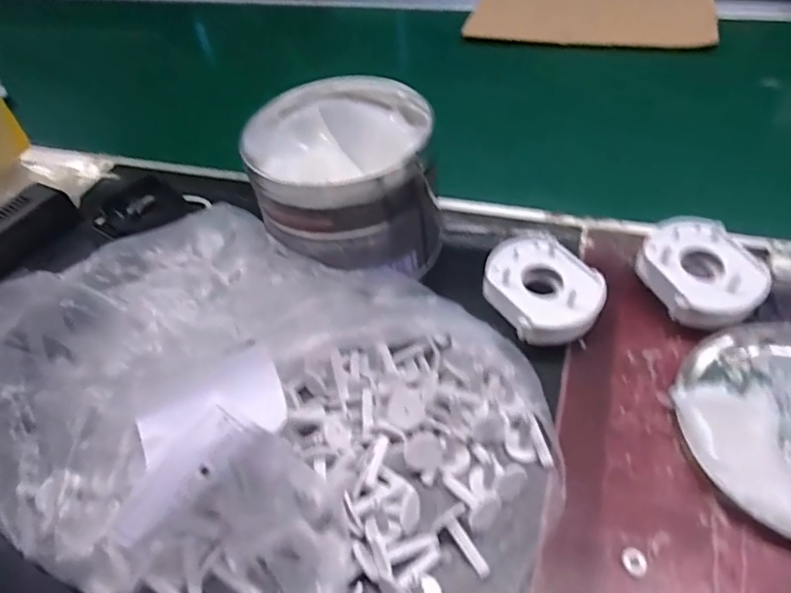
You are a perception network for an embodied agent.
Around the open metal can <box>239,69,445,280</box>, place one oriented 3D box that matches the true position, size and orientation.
[{"bbox_3d":[-0.034,-0.084,0.405,0.123,0.087,0.130,-4,47,4],"label":"open metal can"}]

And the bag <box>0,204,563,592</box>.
[{"bbox_3d":[-0.087,0.050,0.314,0.343,0.073,0.226,20,53,24],"label":"bag"}]

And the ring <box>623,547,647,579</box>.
[{"bbox_3d":[0.113,0.125,0.271,0.012,0.004,0.012,-2,49,3],"label":"ring"}]

